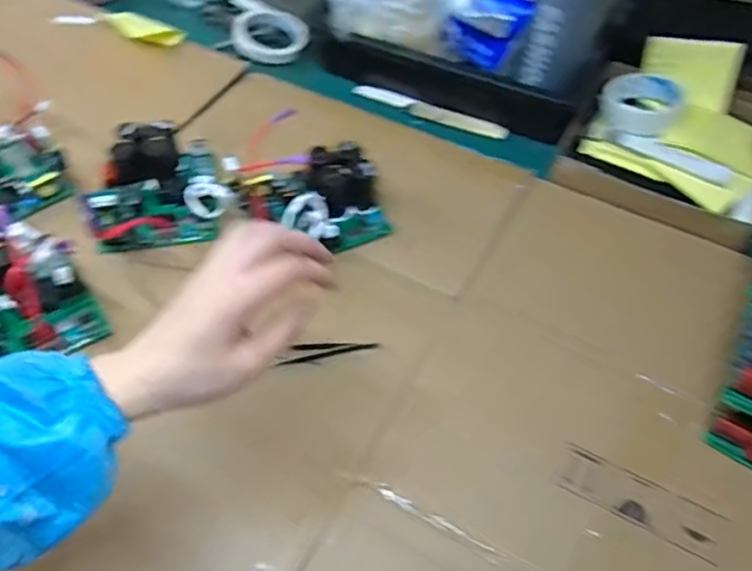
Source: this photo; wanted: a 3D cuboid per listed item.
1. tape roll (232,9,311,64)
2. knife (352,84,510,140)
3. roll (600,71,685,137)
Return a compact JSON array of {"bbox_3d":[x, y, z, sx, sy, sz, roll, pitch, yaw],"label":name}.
[{"bbox_3d":[-0.149,-0.358,0.841,0.104,0.037,0.106,0,54,0],"label":"tape roll"},{"bbox_3d":[0.068,-0.224,0.760,0.205,0.009,0.027,23,58,16],"label":"knife"},{"bbox_3d":[0.318,-0.217,0.711,0.089,0.030,0.097,27,59,19],"label":"roll"}]

